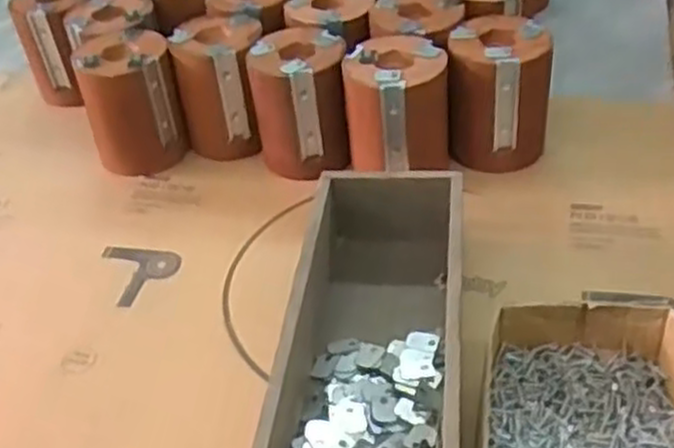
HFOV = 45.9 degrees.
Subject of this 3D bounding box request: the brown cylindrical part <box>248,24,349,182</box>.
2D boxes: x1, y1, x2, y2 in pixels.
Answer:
[{"bbox_3d":[-0.029,-0.101,0.654,0.074,0.099,0.076,-5,41,2],"label":"brown cylindrical part"}]

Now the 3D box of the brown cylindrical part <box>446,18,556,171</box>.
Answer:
[{"bbox_3d":[0.129,-0.104,0.633,0.077,0.100,0.078,2,42,11],"label":"brown cylindrical part"}]

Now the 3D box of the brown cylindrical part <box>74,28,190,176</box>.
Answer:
[{"bbox_3d":[-0.176,-0.103,0.681,0.074,0.099,0.071,-4,41,4],"label":"brown cylindrical part"}]

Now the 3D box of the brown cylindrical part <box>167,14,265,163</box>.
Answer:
[{"bbox_3d":[-0.097,-0.117,0.688,0.075,0.100,0.084,-8,41,-1],"label":"brown cylindrical part"}]

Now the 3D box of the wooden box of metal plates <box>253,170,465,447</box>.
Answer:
[{"bbox_3d":[0.024,0.074,0.471,0.100,0.067,0.300,1,41,9],"label":"wooden box of metal plates"}]

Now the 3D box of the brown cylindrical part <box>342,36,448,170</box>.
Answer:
[{"bbox_3d":[0.048,-0.090,0.621,0.076,0.085,0.070,-4,41,4],"label":"brown cylindrical part"}]

